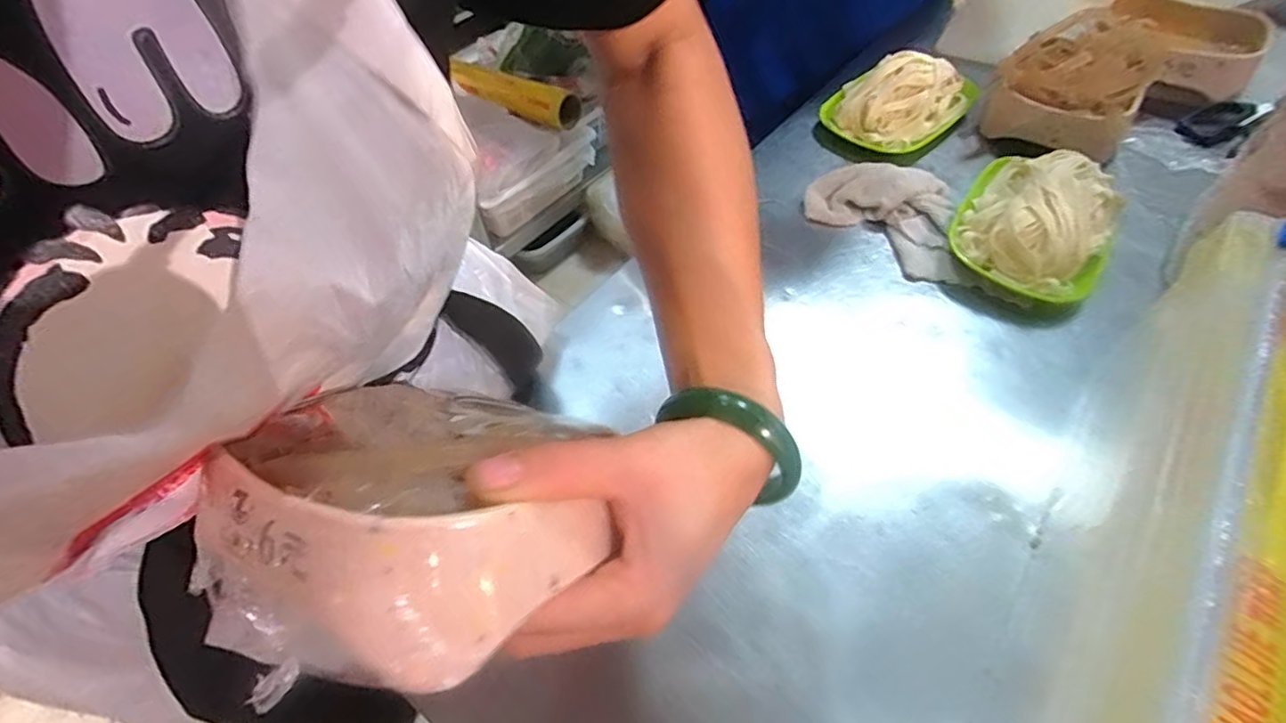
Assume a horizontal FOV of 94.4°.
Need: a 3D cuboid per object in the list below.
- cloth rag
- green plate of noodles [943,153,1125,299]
[{"bbox_3d":[0.208,-0.125,0.520,0.121,0.033,0.108,6,54,7],"label":"cloth rag"},{"bbox_3d":[0.331,-0.126,0.495,0.114,0.049,0.158,27,59,21],"label":"green plate of noodles"}]

